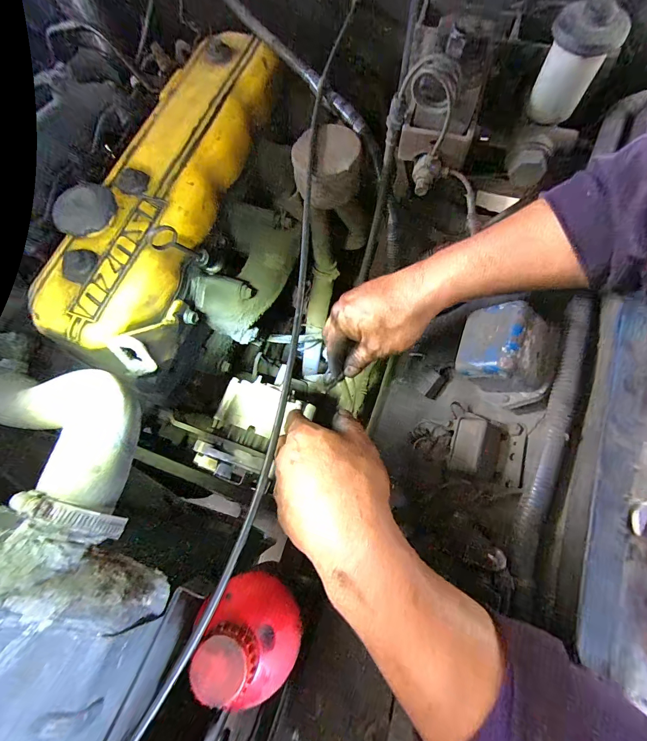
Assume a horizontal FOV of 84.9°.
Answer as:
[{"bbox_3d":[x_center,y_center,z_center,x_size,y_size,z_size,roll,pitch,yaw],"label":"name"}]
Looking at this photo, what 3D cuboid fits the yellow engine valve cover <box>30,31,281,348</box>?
[{"bbox_3d":[-0.184,-0.243,0.434,0.123,0.076,0.470,17,75,6],"label":"yellow engine valve cover"}]

